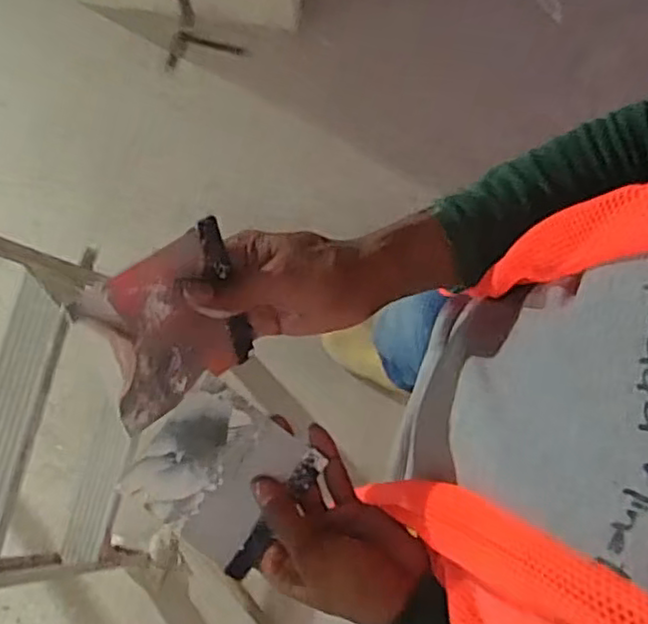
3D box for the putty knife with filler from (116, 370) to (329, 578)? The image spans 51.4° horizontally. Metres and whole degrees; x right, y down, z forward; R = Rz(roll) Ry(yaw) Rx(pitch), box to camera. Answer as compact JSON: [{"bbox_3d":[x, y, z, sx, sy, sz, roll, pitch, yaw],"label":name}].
[{"bbox_3d":[-0.069,0.110,0.459,0.102,0.020,0.096,35,79,7],"label":"putty knife with filler"}]

